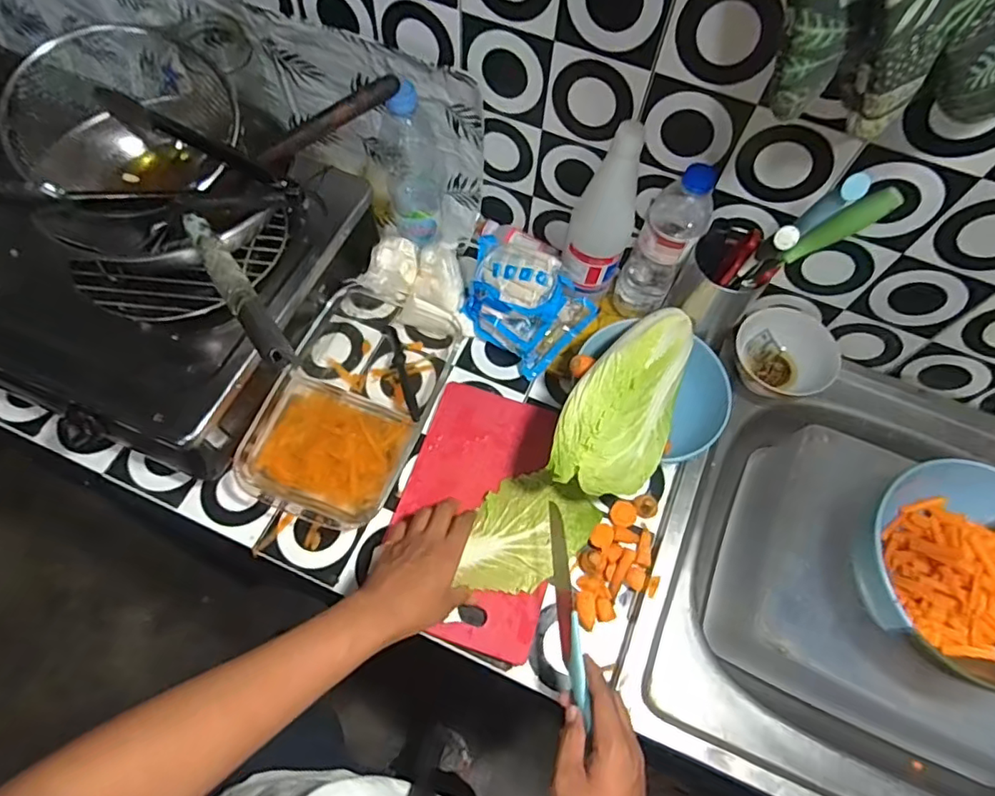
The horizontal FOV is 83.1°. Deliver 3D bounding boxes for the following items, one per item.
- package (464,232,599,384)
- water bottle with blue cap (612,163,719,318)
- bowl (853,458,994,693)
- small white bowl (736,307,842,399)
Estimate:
[{"bbox_3d":[0.031,-0.130,0.705,0.154,0.092,0.117,43,70,16],"label":"package"},{"bbox_3d":[0.193,-0.179,0.656,0.063,0.218,0.063,23,66,8],"label":"water bottle with blue cap"},{"bbox_3d":[0.436,0.168,0.540,0.187,0.088,0.188,1,65,-2],"label":"bowl"},{"bbox_3d":[0.349,-0.057,0.688,0.114,0.052,0.109,1,65,-2],"label":"small white bowl"}]

